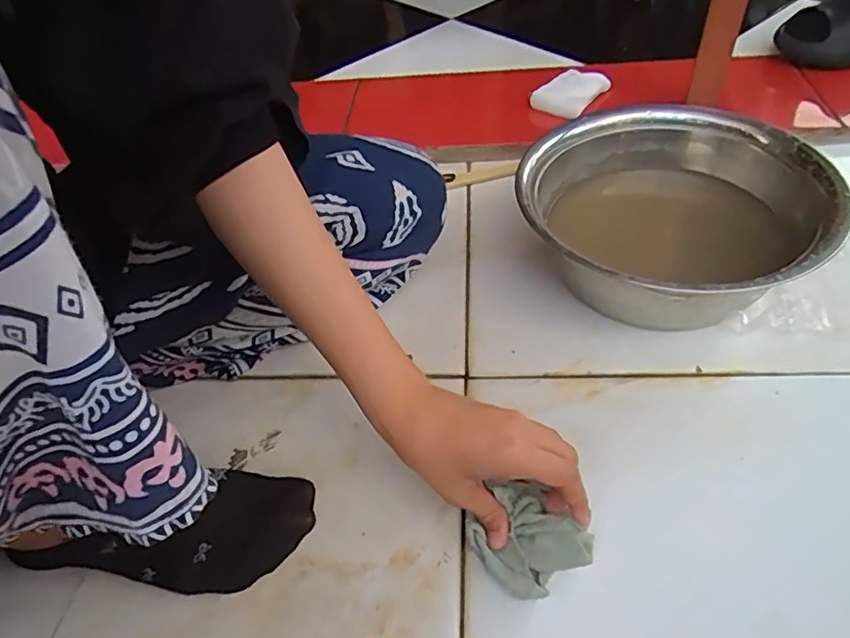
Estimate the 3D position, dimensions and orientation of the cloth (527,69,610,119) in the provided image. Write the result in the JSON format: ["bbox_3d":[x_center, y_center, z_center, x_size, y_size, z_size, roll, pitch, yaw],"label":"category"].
[{"bbox_3d":[0.189,-0.300,0.768,0.071,0.020,0.102,30,57,29],"label":"cloth"}]

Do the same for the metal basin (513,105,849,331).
[{"bbox_3d":[0.226,-0.089,0.546,0.252,0.107,0.252,-3,47,4],"label":"metal basin"}]

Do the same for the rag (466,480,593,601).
[{"bbox_3d":[0.067,0.145,0.391,0.064,0.025,0.066,-25,49,-16],"label":"rag"}]

